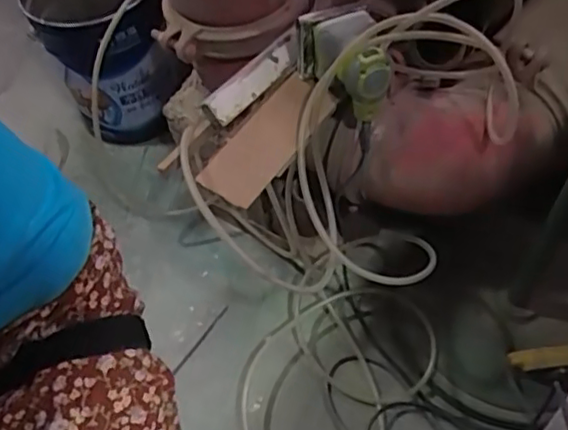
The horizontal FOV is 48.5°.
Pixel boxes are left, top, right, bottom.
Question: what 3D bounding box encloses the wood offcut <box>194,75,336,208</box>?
[{"bbox_3d":[-0.025,-0.111,0.921,0.099,0.025,0.241,29,64,22],"label":"wood offcut"}]

